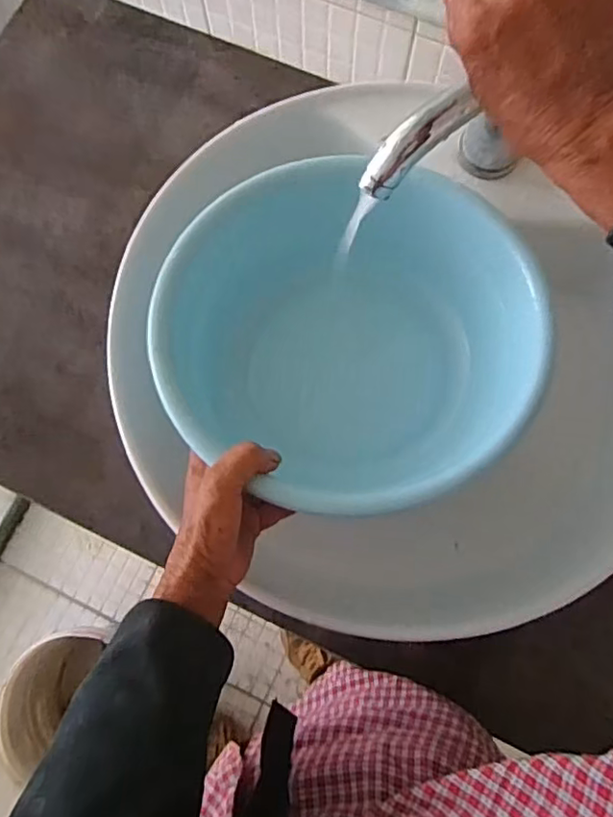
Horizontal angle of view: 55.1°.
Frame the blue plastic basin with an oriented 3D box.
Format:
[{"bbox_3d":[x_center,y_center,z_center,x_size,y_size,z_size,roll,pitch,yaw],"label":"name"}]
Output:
[{"bbox_3d":[0.031,-0.048,0.451,0.267,0.112,0.237,2,77,1],"label":"blue plastic basin"}]

